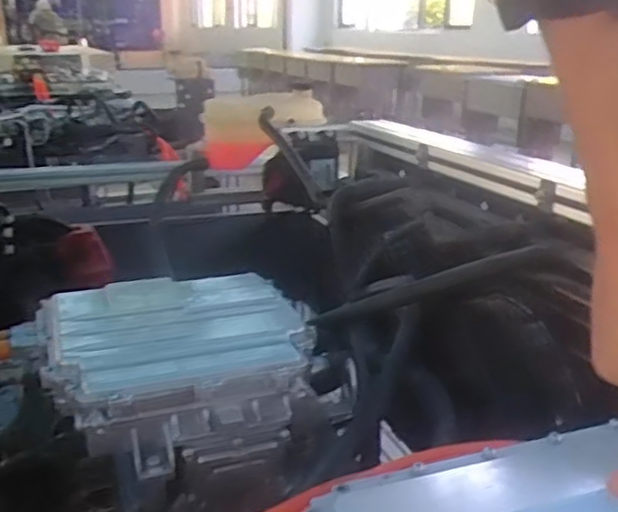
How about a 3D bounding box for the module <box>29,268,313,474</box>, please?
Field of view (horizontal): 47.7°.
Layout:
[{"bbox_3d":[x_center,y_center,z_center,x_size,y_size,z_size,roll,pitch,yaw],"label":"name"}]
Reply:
[{"bbox_3d":[-0.143,0.113,0.753,0.258,0.090,0.251,-7,20,-21],"label":"module"}]

